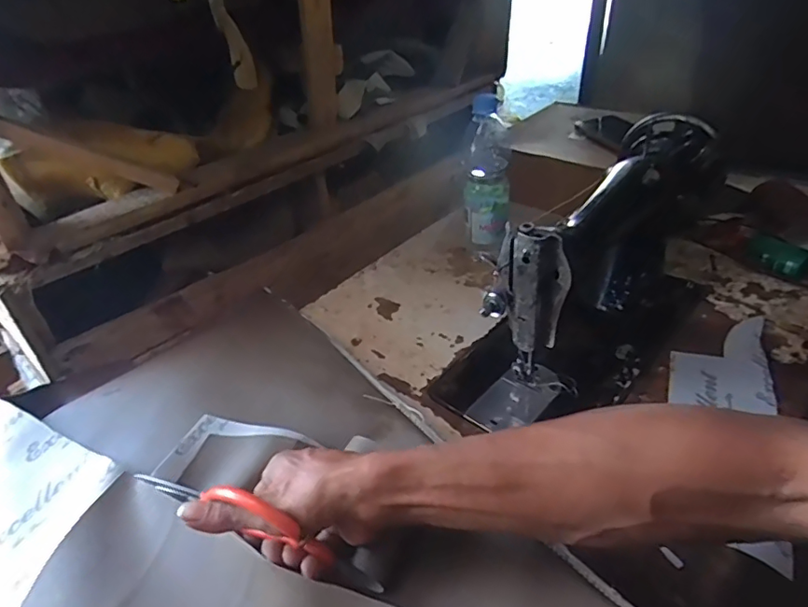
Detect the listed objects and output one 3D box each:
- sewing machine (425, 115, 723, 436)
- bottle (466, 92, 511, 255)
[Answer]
[{"bbox_3d":[0.225,-0.033,0.614,0.417,0.227,0.177,-31,44,-32],"label":"sewing machine"},{"bbox_3d":[0.121,-0.172,0.744,0.062,0.220,0.053,3,37,9],"label":"bottle"}]

